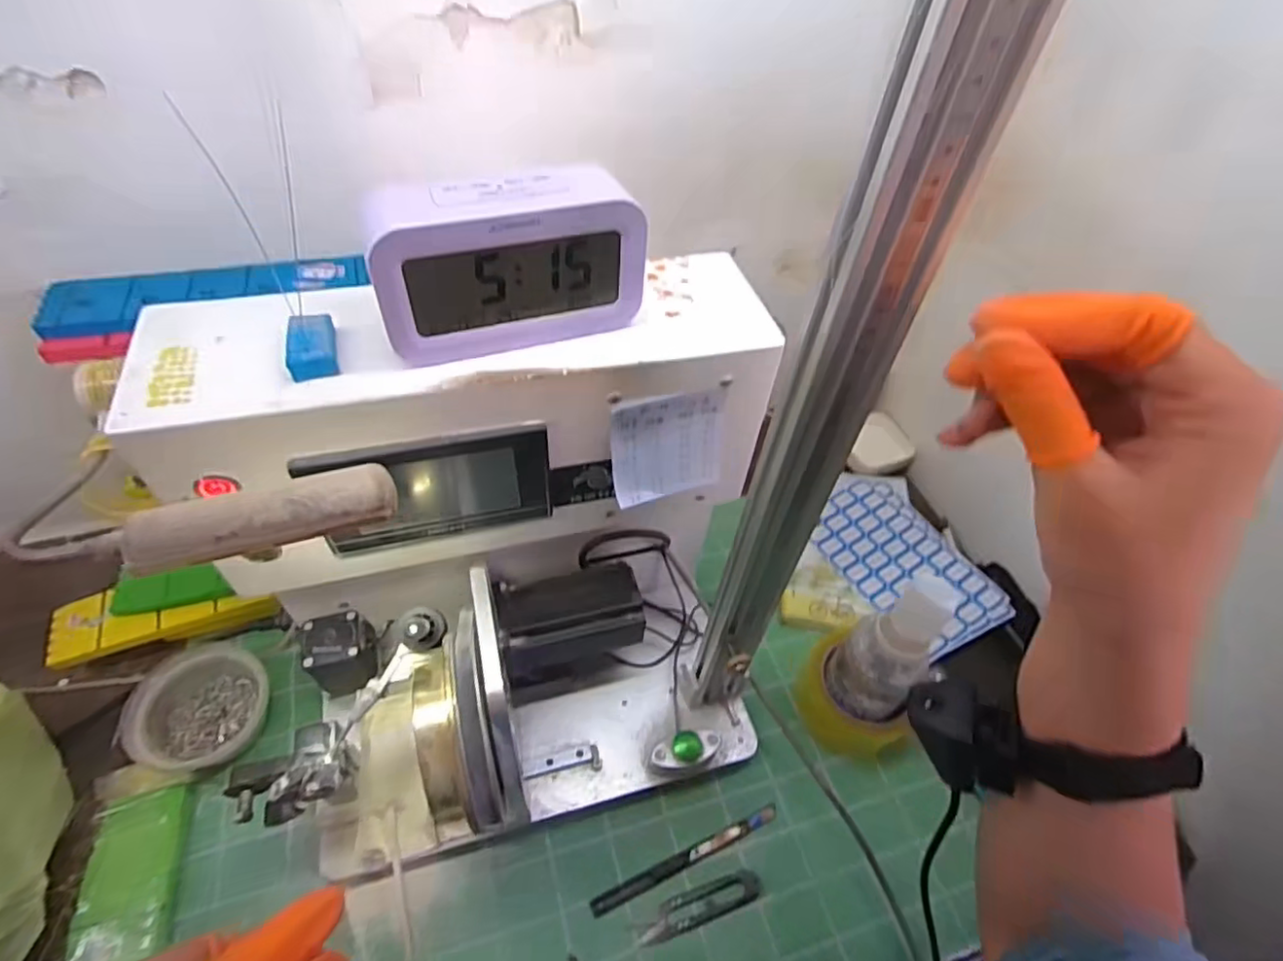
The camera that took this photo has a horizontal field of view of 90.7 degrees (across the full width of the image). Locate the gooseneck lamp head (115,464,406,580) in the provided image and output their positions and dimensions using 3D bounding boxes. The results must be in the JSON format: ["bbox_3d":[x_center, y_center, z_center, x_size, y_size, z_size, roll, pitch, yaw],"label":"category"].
[{"bbox_3d":[-0.146,0.012,0.247,0.092,0.017,0.026,-16,54,-18],"label":"gooseneck lamp head"}]

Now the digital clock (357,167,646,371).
[{"bbox_3d":[-0.068,-0.112,0.332,0.133,0.079,0.039,-15,53,-17],"label":"digital clock"}]

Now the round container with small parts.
[{"bbox_3d":[-0.363,0.186,0.523,0.099,0.045,0.099,3,50,-3],"label":"round container with small parts"}]

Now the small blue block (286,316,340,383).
[{"bbox_3d":[-0.171,-0.070,0.329,0.022,0.019,0.038,-11,52,-15],"label":"small blue block"}]

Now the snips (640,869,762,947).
[{"bbox_3d":[0.045,0.320,0.478,0.095,0.013,0.023,-13,53,-16],"label":"snips"}]

